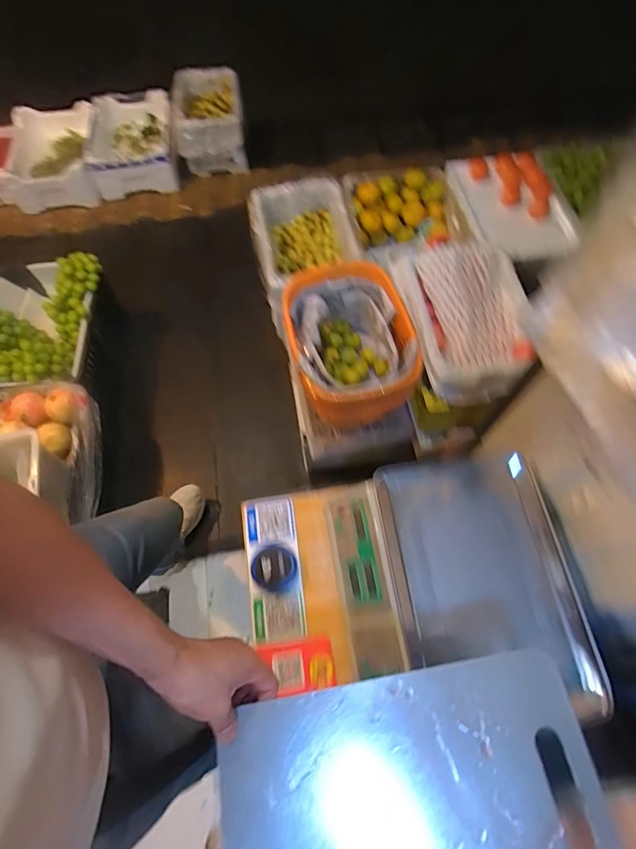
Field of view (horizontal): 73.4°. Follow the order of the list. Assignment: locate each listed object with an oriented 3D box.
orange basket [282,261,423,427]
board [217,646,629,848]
[{"bbox_3d":[0.081,-0.200,1.088,0.295,0.217,0.398,-12,66,-3],"label":"orange basket"},{"bbox_3d":[0.086,0.358,0.373,0.332,0.010,0.237,-12,65,-1],"label":"board"}]

